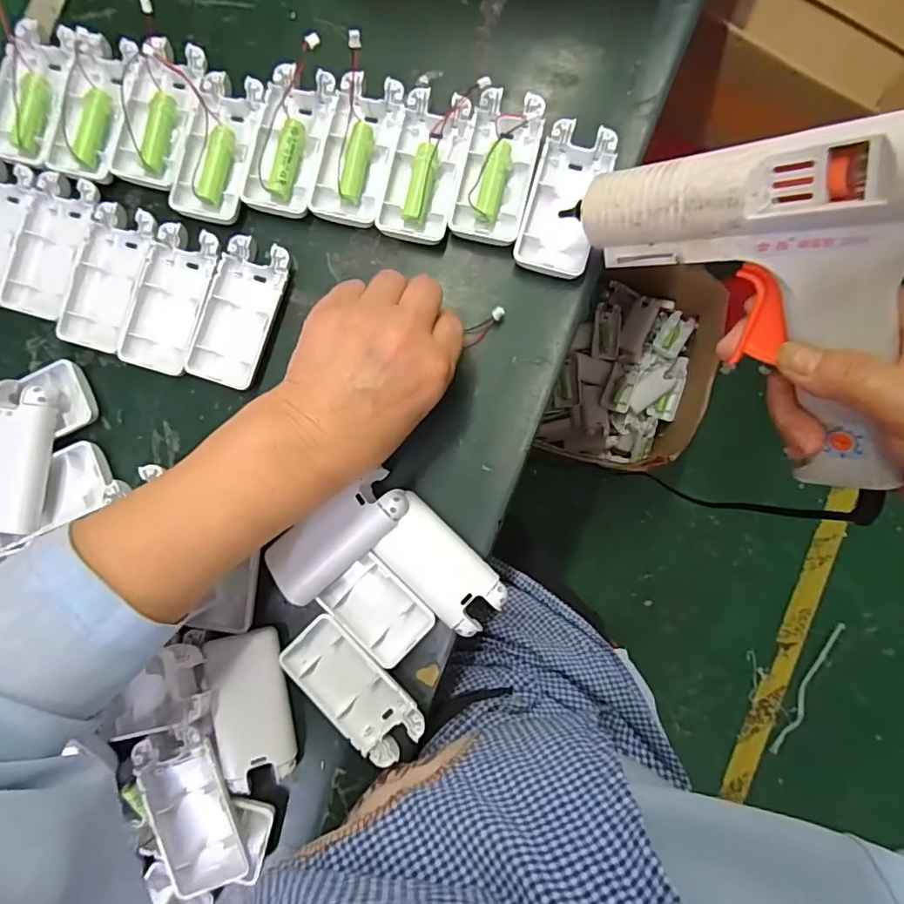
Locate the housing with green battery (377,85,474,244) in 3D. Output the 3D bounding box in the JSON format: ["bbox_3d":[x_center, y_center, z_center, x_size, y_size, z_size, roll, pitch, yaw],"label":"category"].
[{"bbox_3d":[-0.016,-0.183,0.346,0.047,0.014,0.093,14,89,3],"label":"housing with green battery"}]

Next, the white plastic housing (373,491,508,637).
[{"bbox_3d":[-0.007,0.073,0.335,0.084,0.012,0.043,44,91,4],"label":"white plastic housing"}]

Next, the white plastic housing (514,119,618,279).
[{"bbox_3d":[0.073,-0.159,0.340,0.044,0.014,0.093,16,89,4],"label":"white plastic housing"}]

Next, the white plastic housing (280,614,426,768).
[{"bbox_3d":[-0.061,0.148,0.336,0.095,0.017,0.047,43,90,4],"label":"white plastic housing"}]

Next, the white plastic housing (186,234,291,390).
[{"bbox_3d":[-0.137,-0.090,0.349,0.046,0.014,0.094,18,89,4],"label":"white plastic housing"}]

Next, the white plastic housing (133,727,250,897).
[{"bbox_3d":[-0.154,0.216,0.322,0.042,0.022,0.099,-17,87,2],"label":"white plastic housing"}]

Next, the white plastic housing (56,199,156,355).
[{"bbox_3d":[-0.228,-0.116,0.354,0.046,0.009,0.095,18,89,4],"label":"white plastic housing"}]

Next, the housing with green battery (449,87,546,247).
[{"bbox_3d":[0.030,-0.183,0.343,0.043,0.015,0.091,14,89,4],"label":"housing with green battery"}]

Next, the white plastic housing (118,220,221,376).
[{"bbox_3d":[-0.184,-0.100,0.355,0.047,0.015,0.095,16,89,4],"label":"white plastic housing"}]

